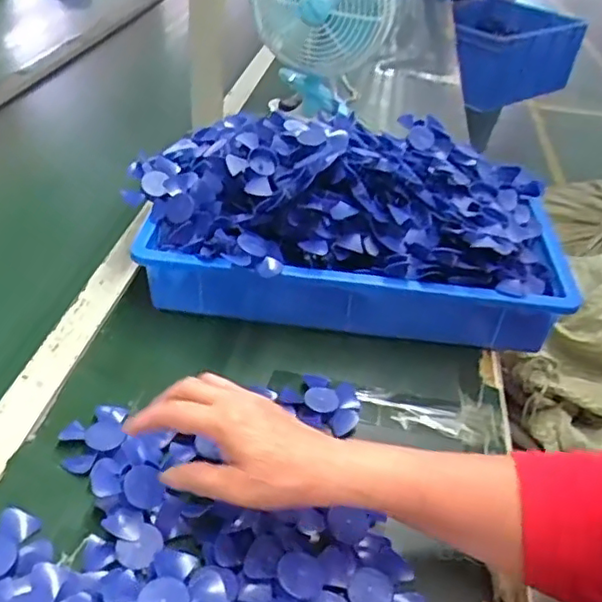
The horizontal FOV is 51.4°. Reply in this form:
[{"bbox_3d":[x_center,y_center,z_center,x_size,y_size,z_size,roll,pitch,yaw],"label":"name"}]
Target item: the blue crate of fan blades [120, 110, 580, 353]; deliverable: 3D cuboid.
[{"bbox_3d":[0.050,-0.094,0.703,0.453,0.163,0.252,7,38,1],"label":"blue crate of fan blades"}]

